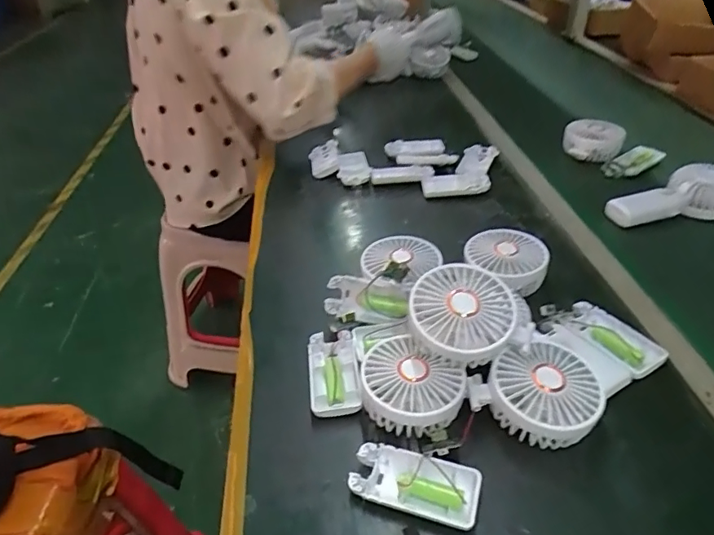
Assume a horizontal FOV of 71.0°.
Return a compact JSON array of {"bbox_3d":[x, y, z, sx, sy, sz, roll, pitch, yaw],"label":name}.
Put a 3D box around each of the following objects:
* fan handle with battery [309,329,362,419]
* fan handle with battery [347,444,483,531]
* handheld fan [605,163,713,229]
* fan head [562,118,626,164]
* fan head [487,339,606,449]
[{"bbox_3d":[-0.022,0.101,0.477,0.046,0.018,0.091,-6,37,-2],"label":"fan handle with battery"},{"bbox_3d":[0.045,0.165,0.383,0.096,0.018,0.045,8,39,17],"label":"fan handle with battery"},{"bbox_3d":[0.429,-0.094,0.669,0.171,0.046,0.086,-17,41,-20],"label":"handheld fan"},{"bbox_3d":[0.393,-0.214,0.834,0.088,0.045,0.081,17,42,26],"label":"fan head"},{"bbox_3d":[0.157,0.107,0.418,0.086,0.052,0.078,-15,39,-12],"label":"fan head"}]

